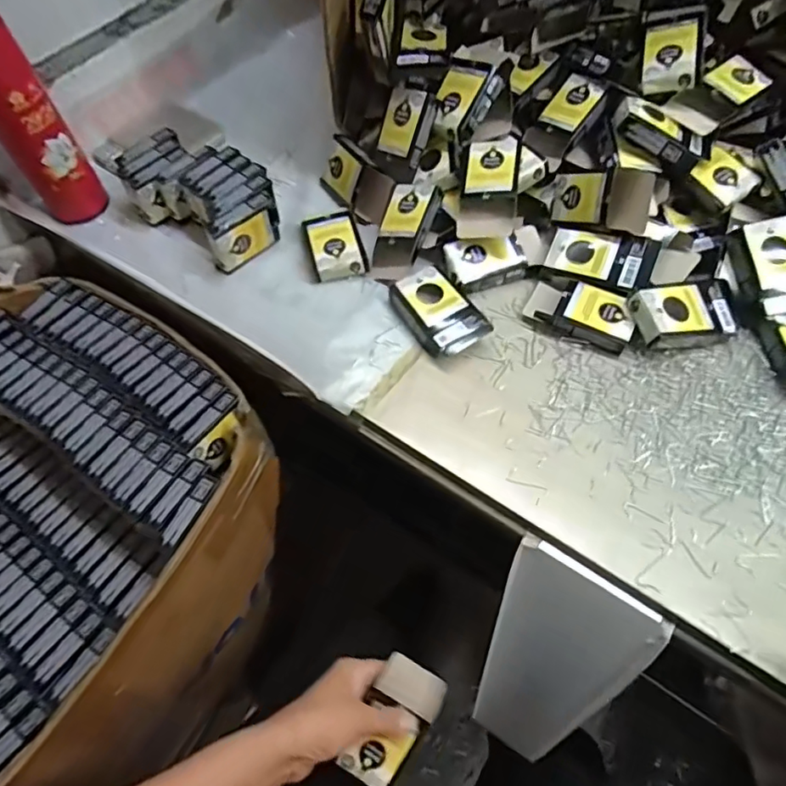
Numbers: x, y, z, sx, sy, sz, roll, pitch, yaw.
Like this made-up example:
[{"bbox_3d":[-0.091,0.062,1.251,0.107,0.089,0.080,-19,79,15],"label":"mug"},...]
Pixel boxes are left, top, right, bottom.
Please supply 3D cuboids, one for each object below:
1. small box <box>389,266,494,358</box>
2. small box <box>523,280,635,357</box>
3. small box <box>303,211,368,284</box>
[{"bbox_3d":[0.044,-0.077,0.536,0.059,0.026,0.094,-27,61,-13],"label":"small box"},{"bbox_3d":[0.175,-0.075,0.528,0.096,0.027,0.052,24,63,17],"label":"small box"},{"bbox_3d":[-0.060,-0.152,0.585,0.054,0.026,0.077,-13,59,-6],"label":"small box"}]

